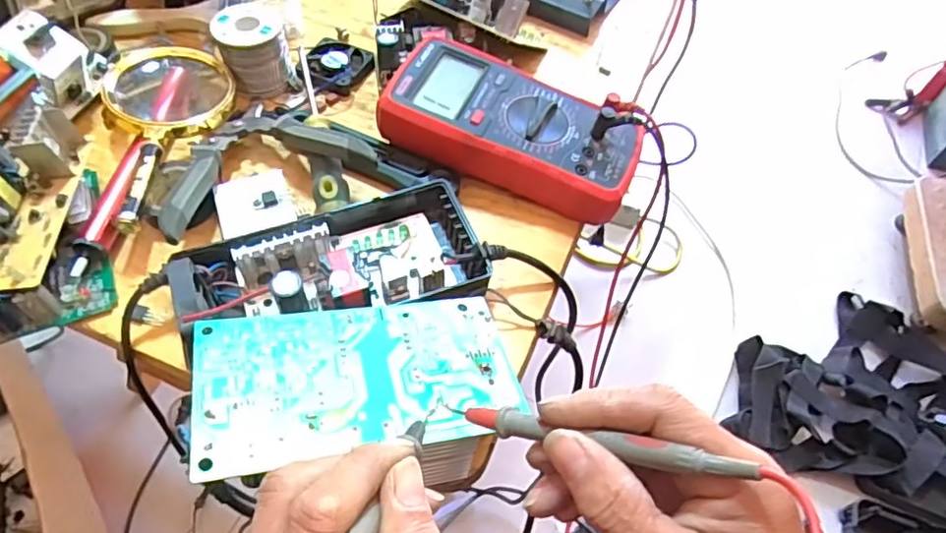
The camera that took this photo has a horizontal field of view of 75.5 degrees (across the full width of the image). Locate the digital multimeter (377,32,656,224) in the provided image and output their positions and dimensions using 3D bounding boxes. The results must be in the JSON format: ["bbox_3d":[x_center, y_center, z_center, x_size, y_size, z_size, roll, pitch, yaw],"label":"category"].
[{"bbox_3d":[0.032,-0.103,0.444,0.183,0.041,0.094,20,57,10],"label":"digital multimeter"}]

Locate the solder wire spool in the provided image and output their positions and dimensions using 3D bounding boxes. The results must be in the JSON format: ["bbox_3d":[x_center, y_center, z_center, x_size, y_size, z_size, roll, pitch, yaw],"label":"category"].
[{"bbox_3d":[-0.172,-0.171,0.483,0.051,0.051,0.050,-15,58,-13],"label":"solder wire spool"}]

